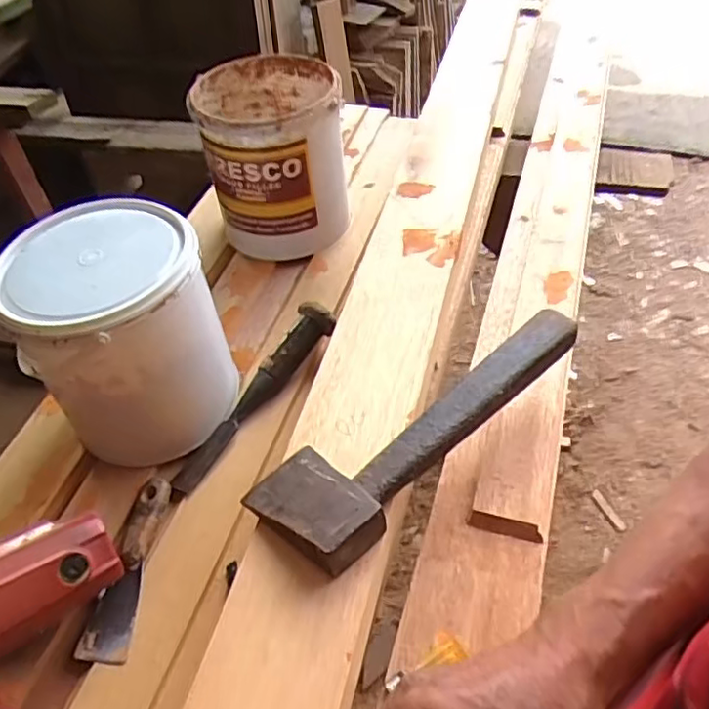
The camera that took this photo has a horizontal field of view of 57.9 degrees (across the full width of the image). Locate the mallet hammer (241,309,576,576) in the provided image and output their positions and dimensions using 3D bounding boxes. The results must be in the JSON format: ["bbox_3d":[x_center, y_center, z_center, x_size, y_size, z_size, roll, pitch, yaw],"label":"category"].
[{"bbox_3d":[0.059,0.048,0.571,0.116,0.041,0.325,33,57,31],"label":"mallet hammer"}]

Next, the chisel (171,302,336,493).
[{"bbox_3d":[-0.106,0.040,0.670,0.039,0.029,0.236,27,69,29],"label":"chisel"}]

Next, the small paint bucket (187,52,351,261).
[{"bbox_3d":[-0.103,-0.255,0.834,0.167,0.197,0.183,-2,46,3],"label":"small paint bucket"}]

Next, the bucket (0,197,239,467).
[{"bbox_3d":[-0.216,-0.015,0.618,0.168,0.201,0.163,-2,46,3],"label":"bucket"}]

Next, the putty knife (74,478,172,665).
[{"bbox_3d":[-0.196,0.182,0.566,0.039,0.019,0.164,3,46,8],"label":"putty knife"}]

